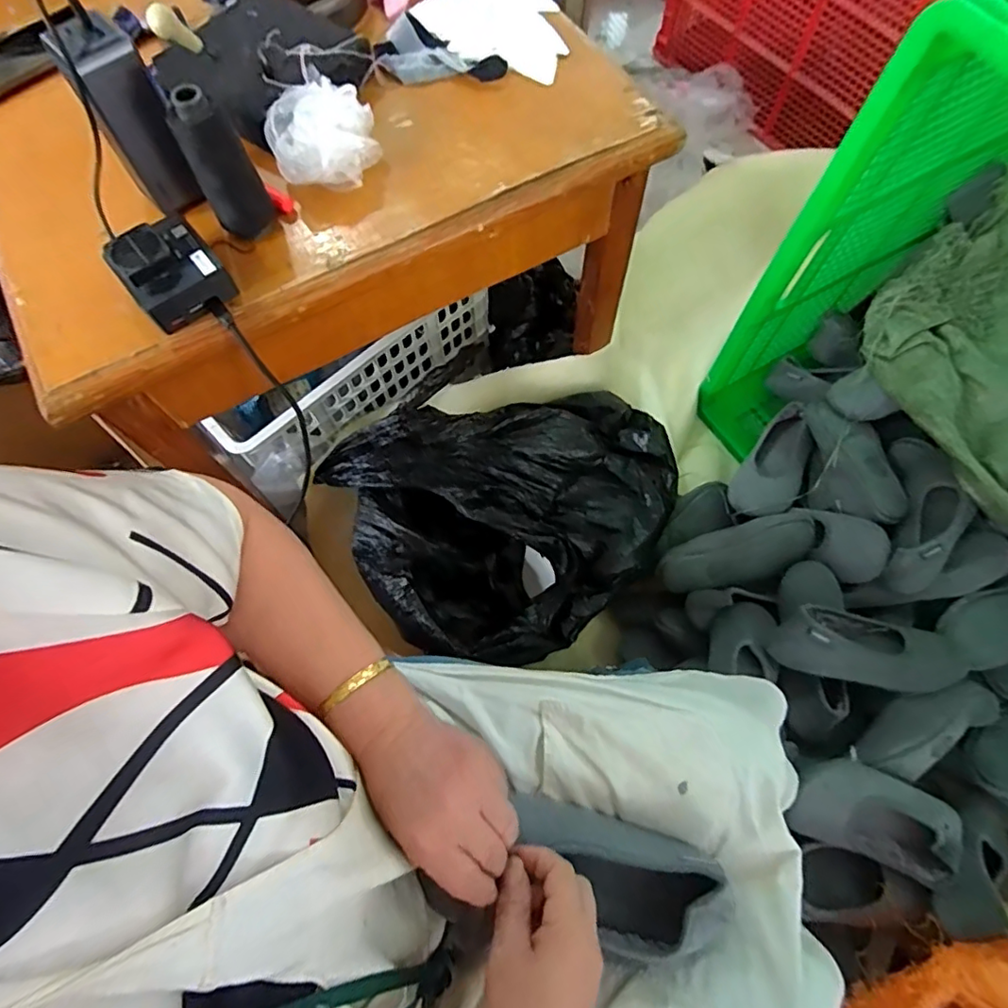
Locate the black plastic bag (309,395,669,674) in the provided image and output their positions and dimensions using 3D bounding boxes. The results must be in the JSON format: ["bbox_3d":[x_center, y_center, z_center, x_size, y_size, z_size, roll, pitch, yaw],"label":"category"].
[{"bbox_3d":[0.041,0.001,0.790,0.461,0.224,0.335,-26,71,-9],"label":"black plastic bag"}]

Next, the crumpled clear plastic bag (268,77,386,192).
[{"bbox_3d":[-0.161,-0.326,0.510,0.094,0.054,0.073,-16,69,-5],"label":"crumpled clear plastic bag"}]

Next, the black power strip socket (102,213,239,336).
[{"bbox_3d":[-0.271,-0.189,0.464,0.069,0.055,0.069,-38,73,-13],"label":"black power strip socket"}]

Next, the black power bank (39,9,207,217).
[{"bbox_3d":[-0.296,-0.308,0.460,0.050,0.137,0.031,-39,73,-13],"label":"black power bank"}]

